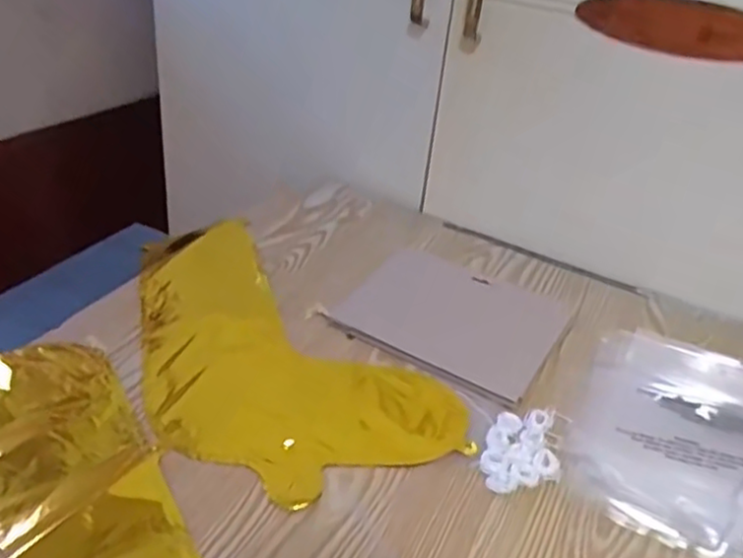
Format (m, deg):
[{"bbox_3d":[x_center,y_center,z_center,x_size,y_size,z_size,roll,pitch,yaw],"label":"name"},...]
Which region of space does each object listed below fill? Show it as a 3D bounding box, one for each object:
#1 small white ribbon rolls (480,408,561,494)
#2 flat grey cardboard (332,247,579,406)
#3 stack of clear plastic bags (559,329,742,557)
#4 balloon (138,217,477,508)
[{"bbox_3d":[0.115,0.133,0.542,0.058,0.011,0.083,7,33,0],"label":"small white ribbon rolls"},{"bbox_3d":[0.080,0.038,0.685,0.197,0.010,0.164,23,36,23],"label":"flat grey cardboard"},{"bbox_3d":[0.286,0.137,0.573,0.217,0.015,0.249,20,35,19],"label":"stack of clear plastic bags"},{"bbox_3d":[-0.109,0.046,0.627,0.213,0.007,0.388,-14,38,-29],"label":"balloon"}]

